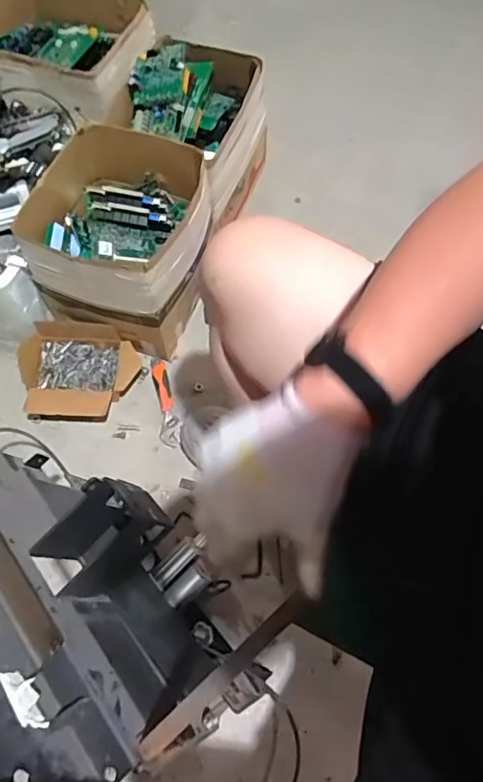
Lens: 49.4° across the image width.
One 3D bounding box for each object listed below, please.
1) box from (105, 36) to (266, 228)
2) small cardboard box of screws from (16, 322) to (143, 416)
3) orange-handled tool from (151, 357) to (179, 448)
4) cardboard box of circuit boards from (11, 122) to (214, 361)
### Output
[{"bbox_3d":[-0.105,-0.526,1.086,0.251,0.272,0.305,15,66,7],"label":"box"},{"bbox_3d":[-0.332,-0.035,1.012,0.201,0.086,0.182,9,65,4],"label":"small cardboard box of screws"},{"bbox_3d":[-0.148,0.016,1.010,0.034,0.011,0.189,-11,66,-5],"label":"orange-handled tool"},{"bbox_3d":[-0.218,-0.266,0.992,0.299,0.272,0.279,15,66,7],"label":"cardboard box of circuit boards"}]

